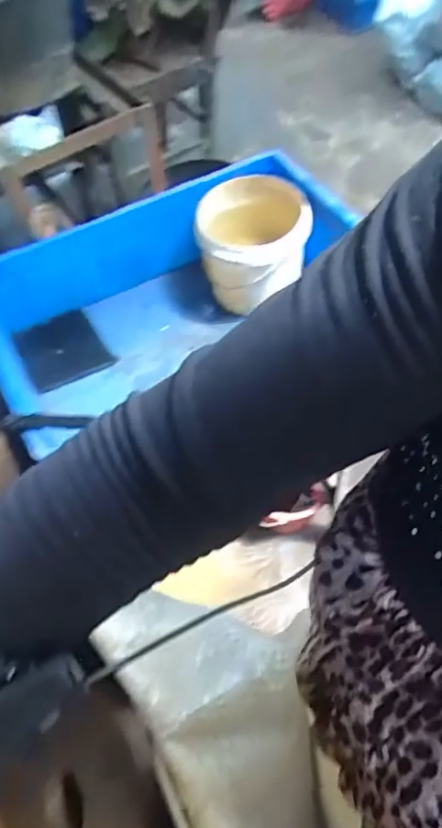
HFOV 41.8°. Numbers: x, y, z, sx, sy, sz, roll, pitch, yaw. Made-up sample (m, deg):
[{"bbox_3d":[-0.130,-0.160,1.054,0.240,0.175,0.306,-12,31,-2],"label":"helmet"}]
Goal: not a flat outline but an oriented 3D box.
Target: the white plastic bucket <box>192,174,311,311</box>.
[{"bbox_3d":[0.053,-0.250,0.887,0.158,0.149,0.154,-1,55,2],"label":"white plastic bucket"}]

